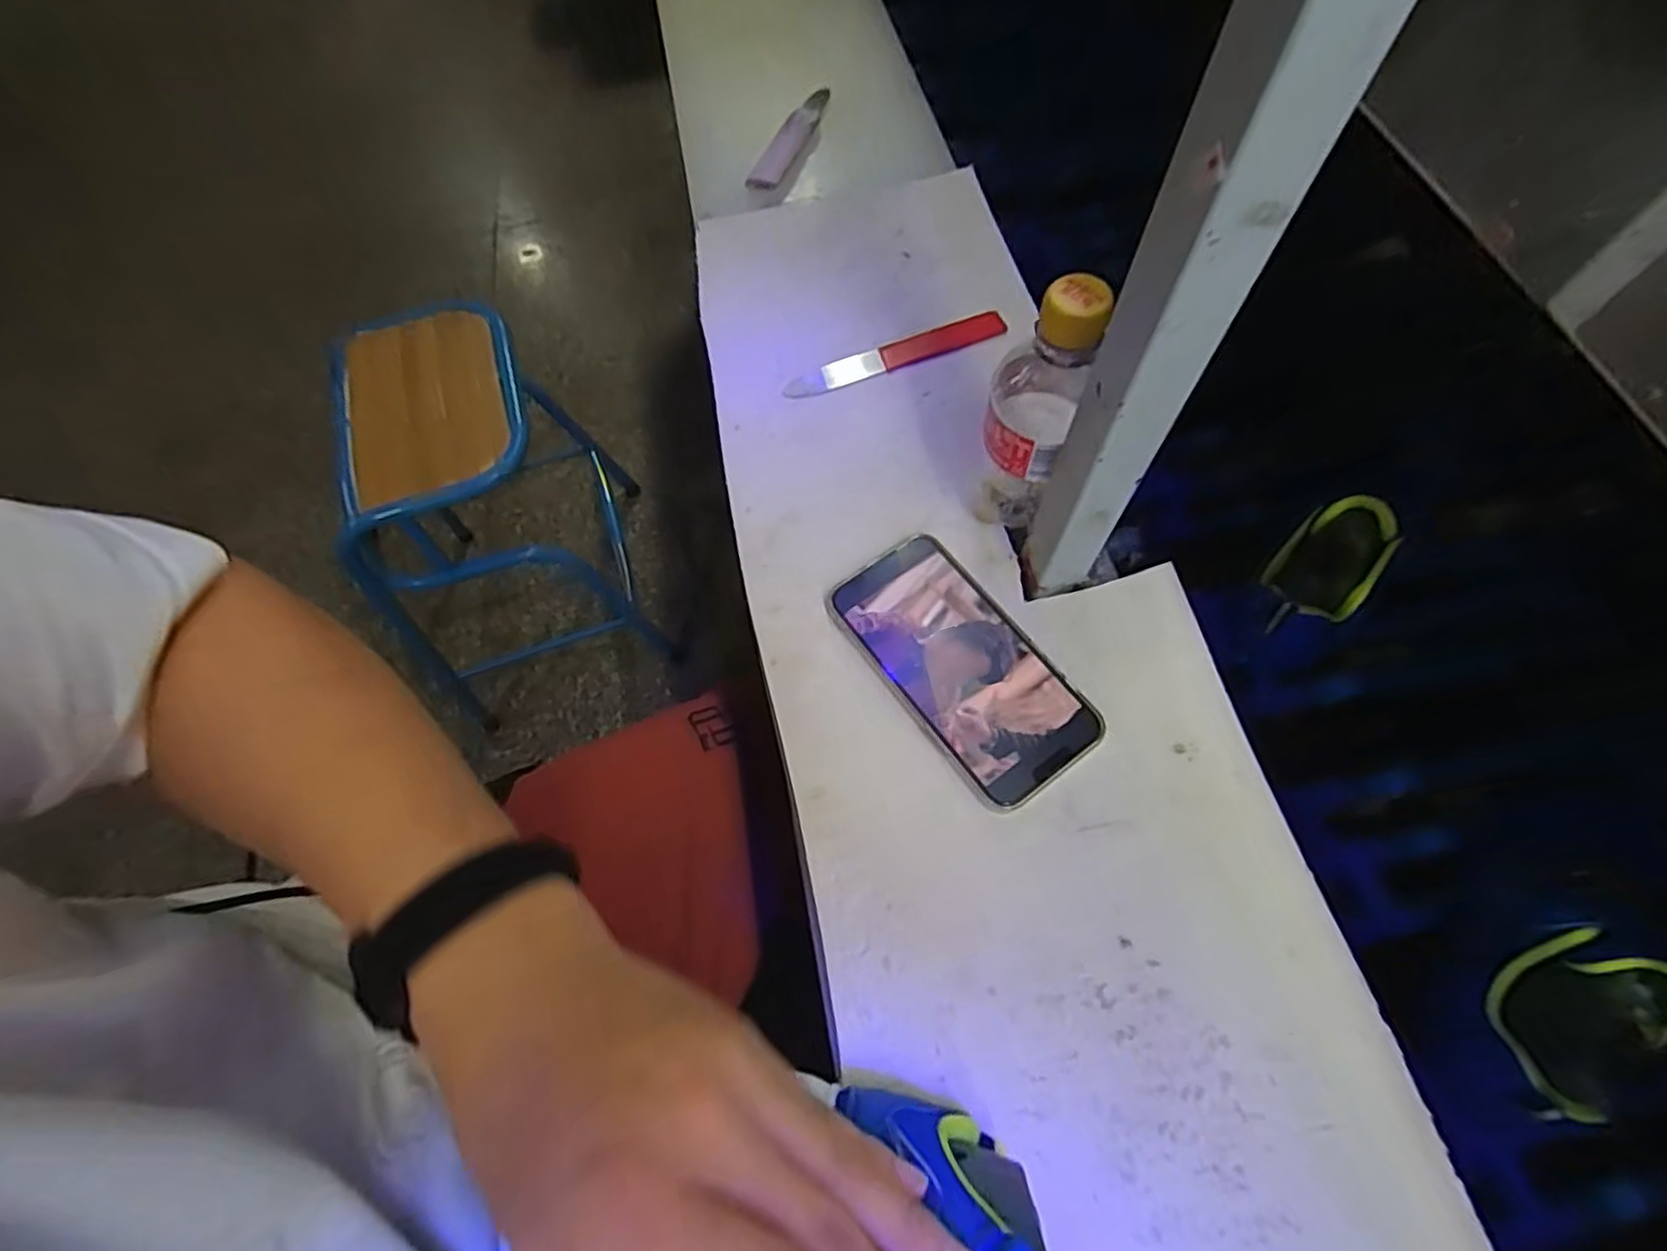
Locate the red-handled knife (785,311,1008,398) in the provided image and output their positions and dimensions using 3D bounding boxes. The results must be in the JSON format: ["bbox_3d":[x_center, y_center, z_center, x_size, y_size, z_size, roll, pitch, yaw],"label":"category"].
[{"bbox_3d":[0.044,-0.194,0.512,0.164,0.009,0.024,-20,65,-6],"label":"red-handled knife"}]

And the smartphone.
[{"bbox_3d":[0.074,0.022,0.412,0.083,0.015,0.161,-35,67,-13],"label":"smartphone"}]

